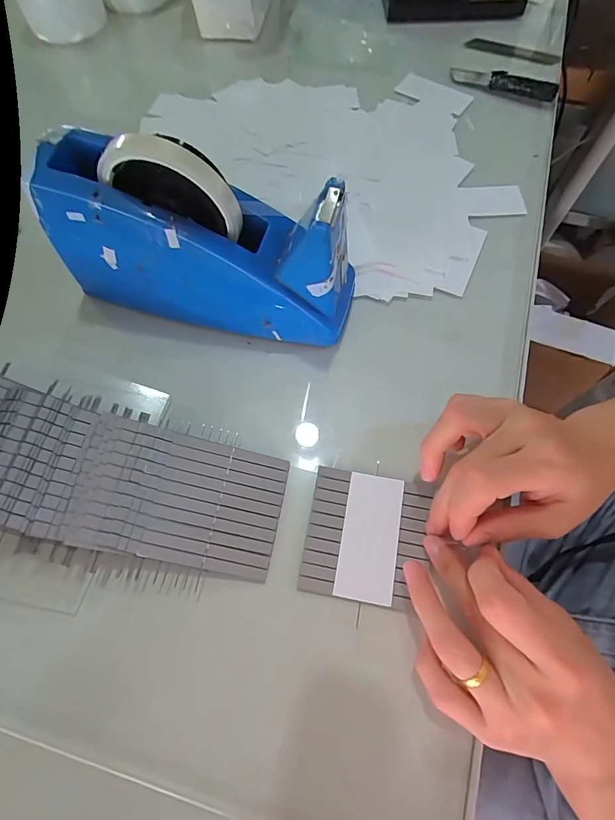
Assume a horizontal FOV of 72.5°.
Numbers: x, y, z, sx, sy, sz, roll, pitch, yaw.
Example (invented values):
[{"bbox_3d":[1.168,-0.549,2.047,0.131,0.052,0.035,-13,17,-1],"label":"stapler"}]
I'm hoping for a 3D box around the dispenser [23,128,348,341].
[{"bbox_3d":[-0.071,-0.118,0.289,0.207,0.116,0.071,12,68,6],"label":"dispenser"}]

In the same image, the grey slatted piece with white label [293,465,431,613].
[{"bbox_3d":[0.037,0.079,0.267,0.073,0.004,0.077,9,68,5],"label":"grey slatted piece with white label"}]

